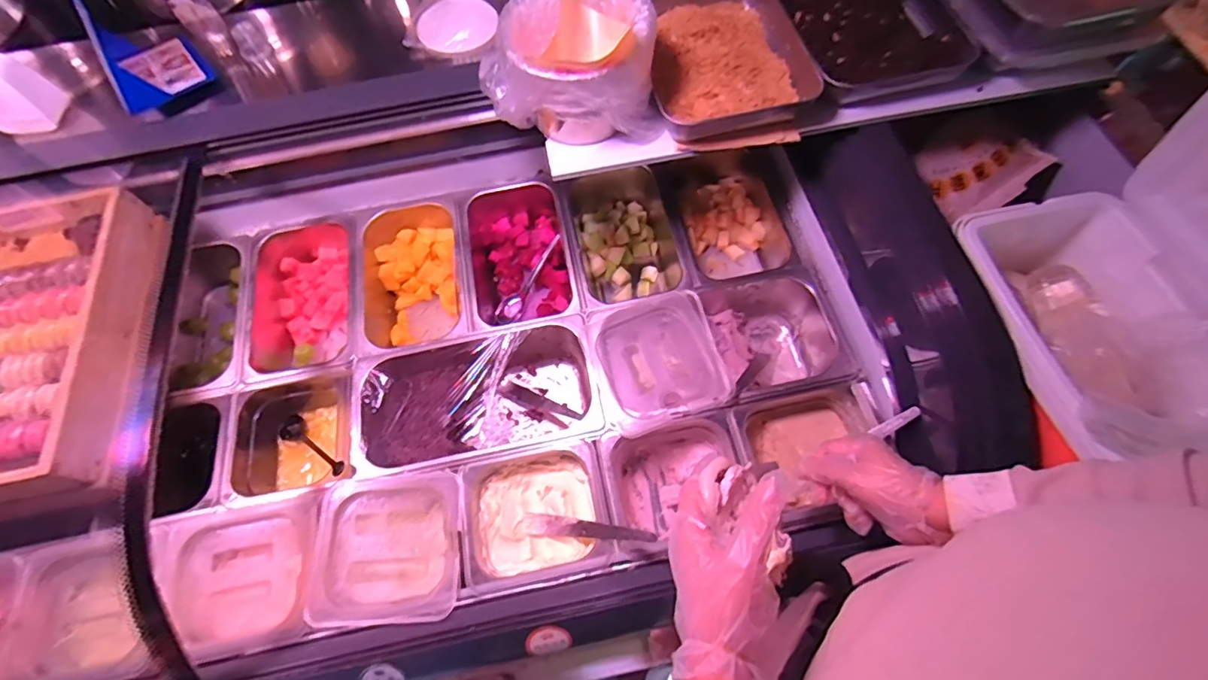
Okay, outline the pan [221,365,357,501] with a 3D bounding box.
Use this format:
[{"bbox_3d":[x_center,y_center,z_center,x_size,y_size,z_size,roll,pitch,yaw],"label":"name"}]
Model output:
[{"bbox_3d":[-0.415,0.138,0.732,0.165,0.092,0.168,-11,65,-3],"label":"pan"}]

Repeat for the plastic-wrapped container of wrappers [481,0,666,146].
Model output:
[{"bbox_3d":[-0.042,-0.321,0.626,0.199,0.115,0.148,-12,65,-3],"label":"plastic-wrapped container of wrappers"}]

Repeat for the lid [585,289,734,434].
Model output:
[{"bbox_3d":[0.070,0.019,0.704,0.168,0.029,0.181,-17,65,-6],"label":"lid"}]

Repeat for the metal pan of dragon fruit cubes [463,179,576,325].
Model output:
[{"bbox_3d":[-0.133,-0.128,0.846,0.151,0.093,0.248,-11,65,-3],"label":"metal pan of dragon fruit cubes"}]

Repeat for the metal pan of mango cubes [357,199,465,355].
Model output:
[{"bbox_3d":[-0.297,-0.085,0.839,0.161,0.104,0.253,-8,65,-2],"label":"metal pan of mango cubes"}]

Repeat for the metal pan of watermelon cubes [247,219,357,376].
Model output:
[{"bbox_3d":[-0.465,-0.063,0.828,0.171,0.089,0.267,-12,65,-3],"label":"metal pan of watermelon cubes"}]

